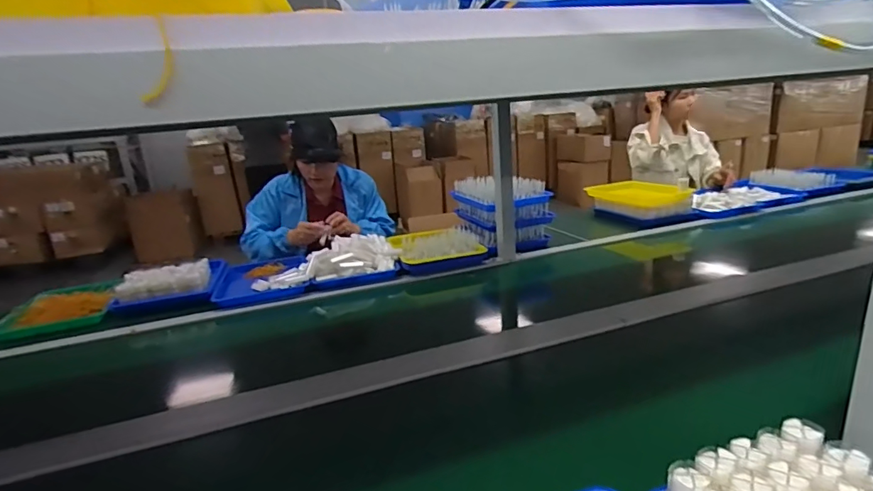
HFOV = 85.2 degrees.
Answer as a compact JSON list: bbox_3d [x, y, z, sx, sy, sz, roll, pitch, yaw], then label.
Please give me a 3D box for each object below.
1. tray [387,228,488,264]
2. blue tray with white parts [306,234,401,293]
[{"bbox_3d":[-0.003,-0.003,1.383,0.235,0.054,0.188,-11,17,-21],"label":"tray"},{"bbox_3d":[-0.241,0.039,1.372,0.263,0.102,0.180,-8,17,-13],"label":"blue tray with white parts"}]

